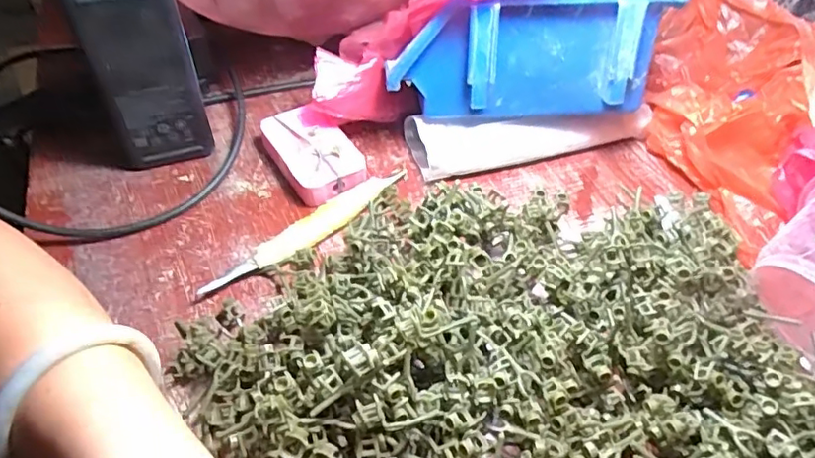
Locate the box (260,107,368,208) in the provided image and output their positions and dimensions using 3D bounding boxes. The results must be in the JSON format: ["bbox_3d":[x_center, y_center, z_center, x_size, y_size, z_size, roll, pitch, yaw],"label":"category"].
[{"bbox_3d":[-0.064,-0.051,0.378,0.048,0.019,0.074,-28,58,-23],"label":"box"}]

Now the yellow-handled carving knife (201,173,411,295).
[{"bbox_3d":[-0.057,0.000,0.348,0.023,0.010,0.144,38,59,24],"label":"yellow-handled carving knife"}]

